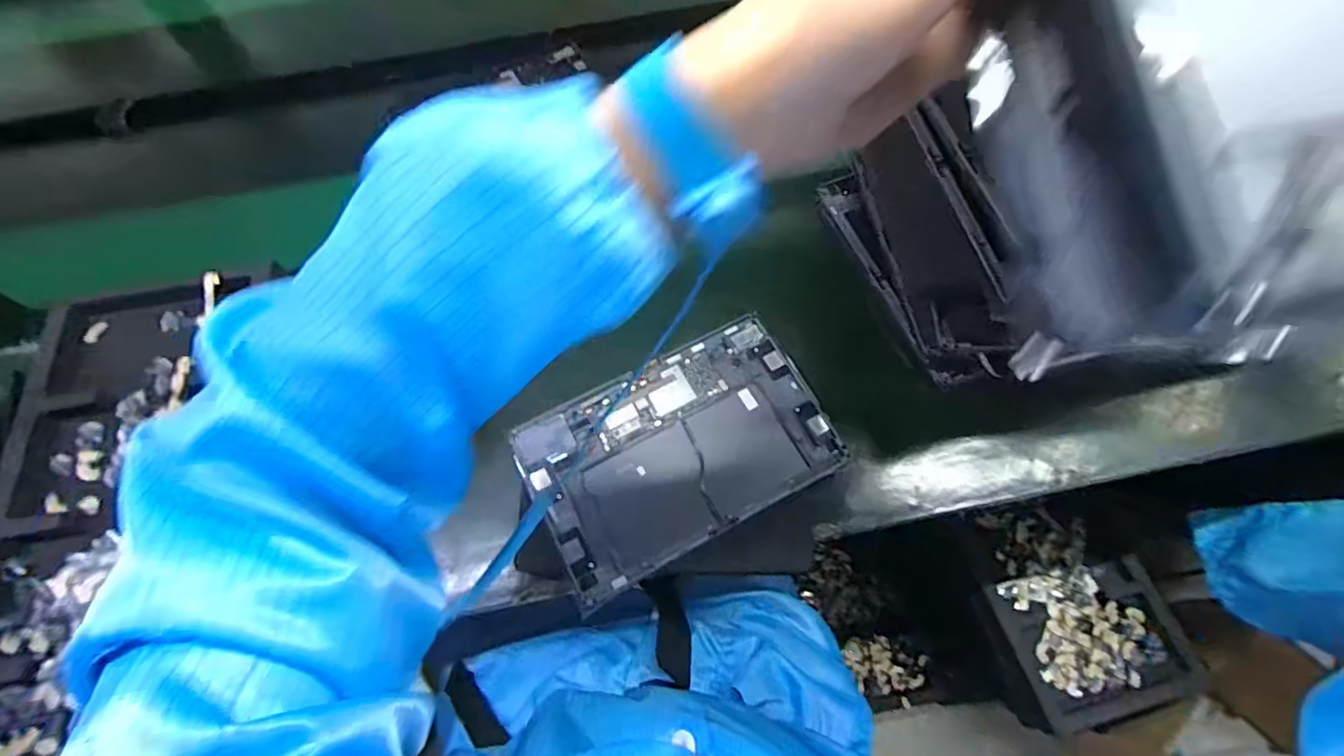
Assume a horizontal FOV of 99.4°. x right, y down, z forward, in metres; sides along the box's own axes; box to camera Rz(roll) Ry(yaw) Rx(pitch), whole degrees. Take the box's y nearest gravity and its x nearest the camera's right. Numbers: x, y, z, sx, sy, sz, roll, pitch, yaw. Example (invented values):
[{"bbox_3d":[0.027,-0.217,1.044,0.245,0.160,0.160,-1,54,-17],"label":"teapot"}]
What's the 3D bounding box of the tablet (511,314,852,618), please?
[{"bbox_3d":[0.006,0.063,0.508,0.258,0.012,0.168,-28,67,-9],"label":"tablet"}]

